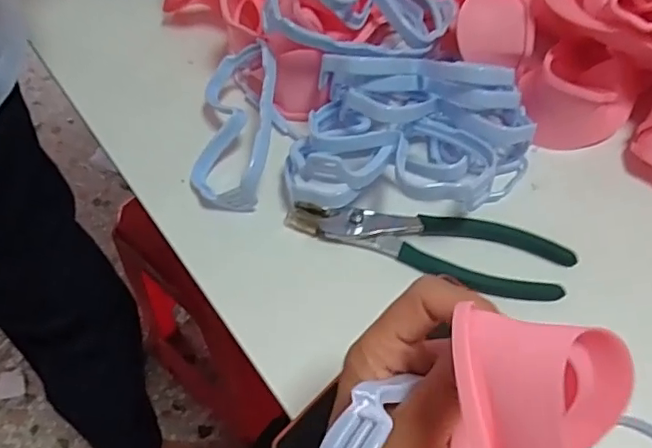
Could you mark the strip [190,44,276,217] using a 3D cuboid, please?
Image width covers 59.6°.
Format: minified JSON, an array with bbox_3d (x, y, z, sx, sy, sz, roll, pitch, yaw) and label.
[{"bbox_3d":[-0.071,-0.085,0.466,0.079,0.020,0.157,-16,62,33],"label":"strip"}]

